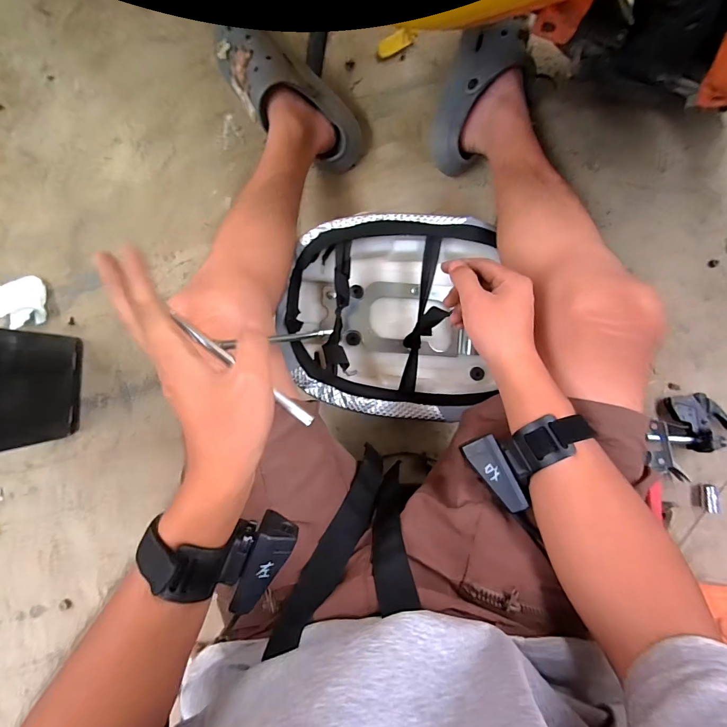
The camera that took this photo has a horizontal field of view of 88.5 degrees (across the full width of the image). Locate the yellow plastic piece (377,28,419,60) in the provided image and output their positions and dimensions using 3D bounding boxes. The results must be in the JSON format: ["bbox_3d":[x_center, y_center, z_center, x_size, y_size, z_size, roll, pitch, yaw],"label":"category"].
[{"bbox_3d":[0.057,-0.539,0.625,0.066,0.011,0.026,-15,89,19],"label":"yellow plastic piece"}]

